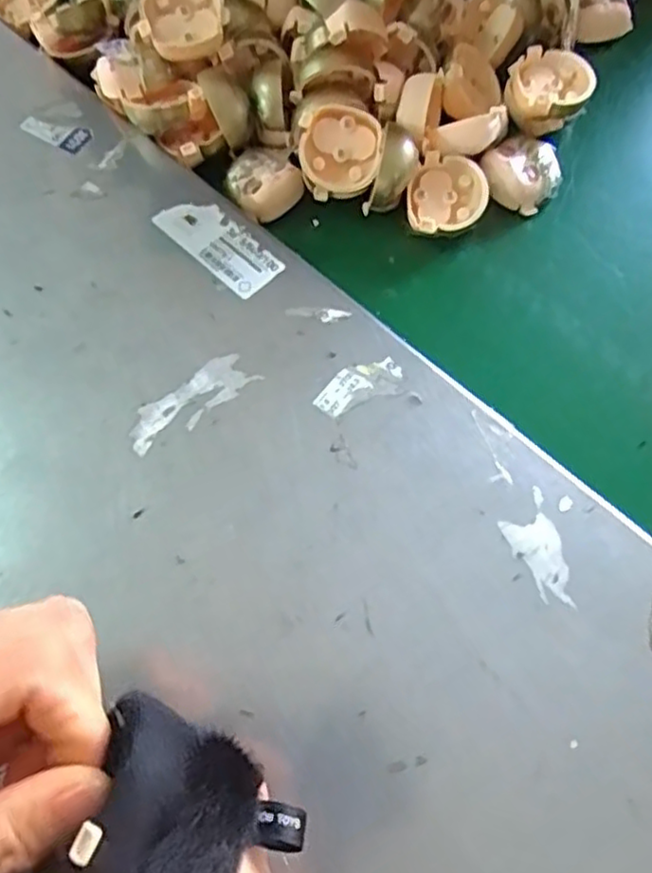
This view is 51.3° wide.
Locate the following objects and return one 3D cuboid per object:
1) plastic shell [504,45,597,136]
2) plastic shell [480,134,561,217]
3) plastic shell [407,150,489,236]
[{"bbox_3d":[0.139,-0.216,0.424,0.050,0.025,0.047,9,69,6],"label":"plastic shell"},{"bbox_3d":[0.119,-0.162,0.421,0.048,0.023,0.047,2,73,-8],"label":"plastic shell"},{"bbox_3d":[0.073,-0.141,0.409,0.043,0.025,0.048,18,70,9],"label":"plastic shell"}]

